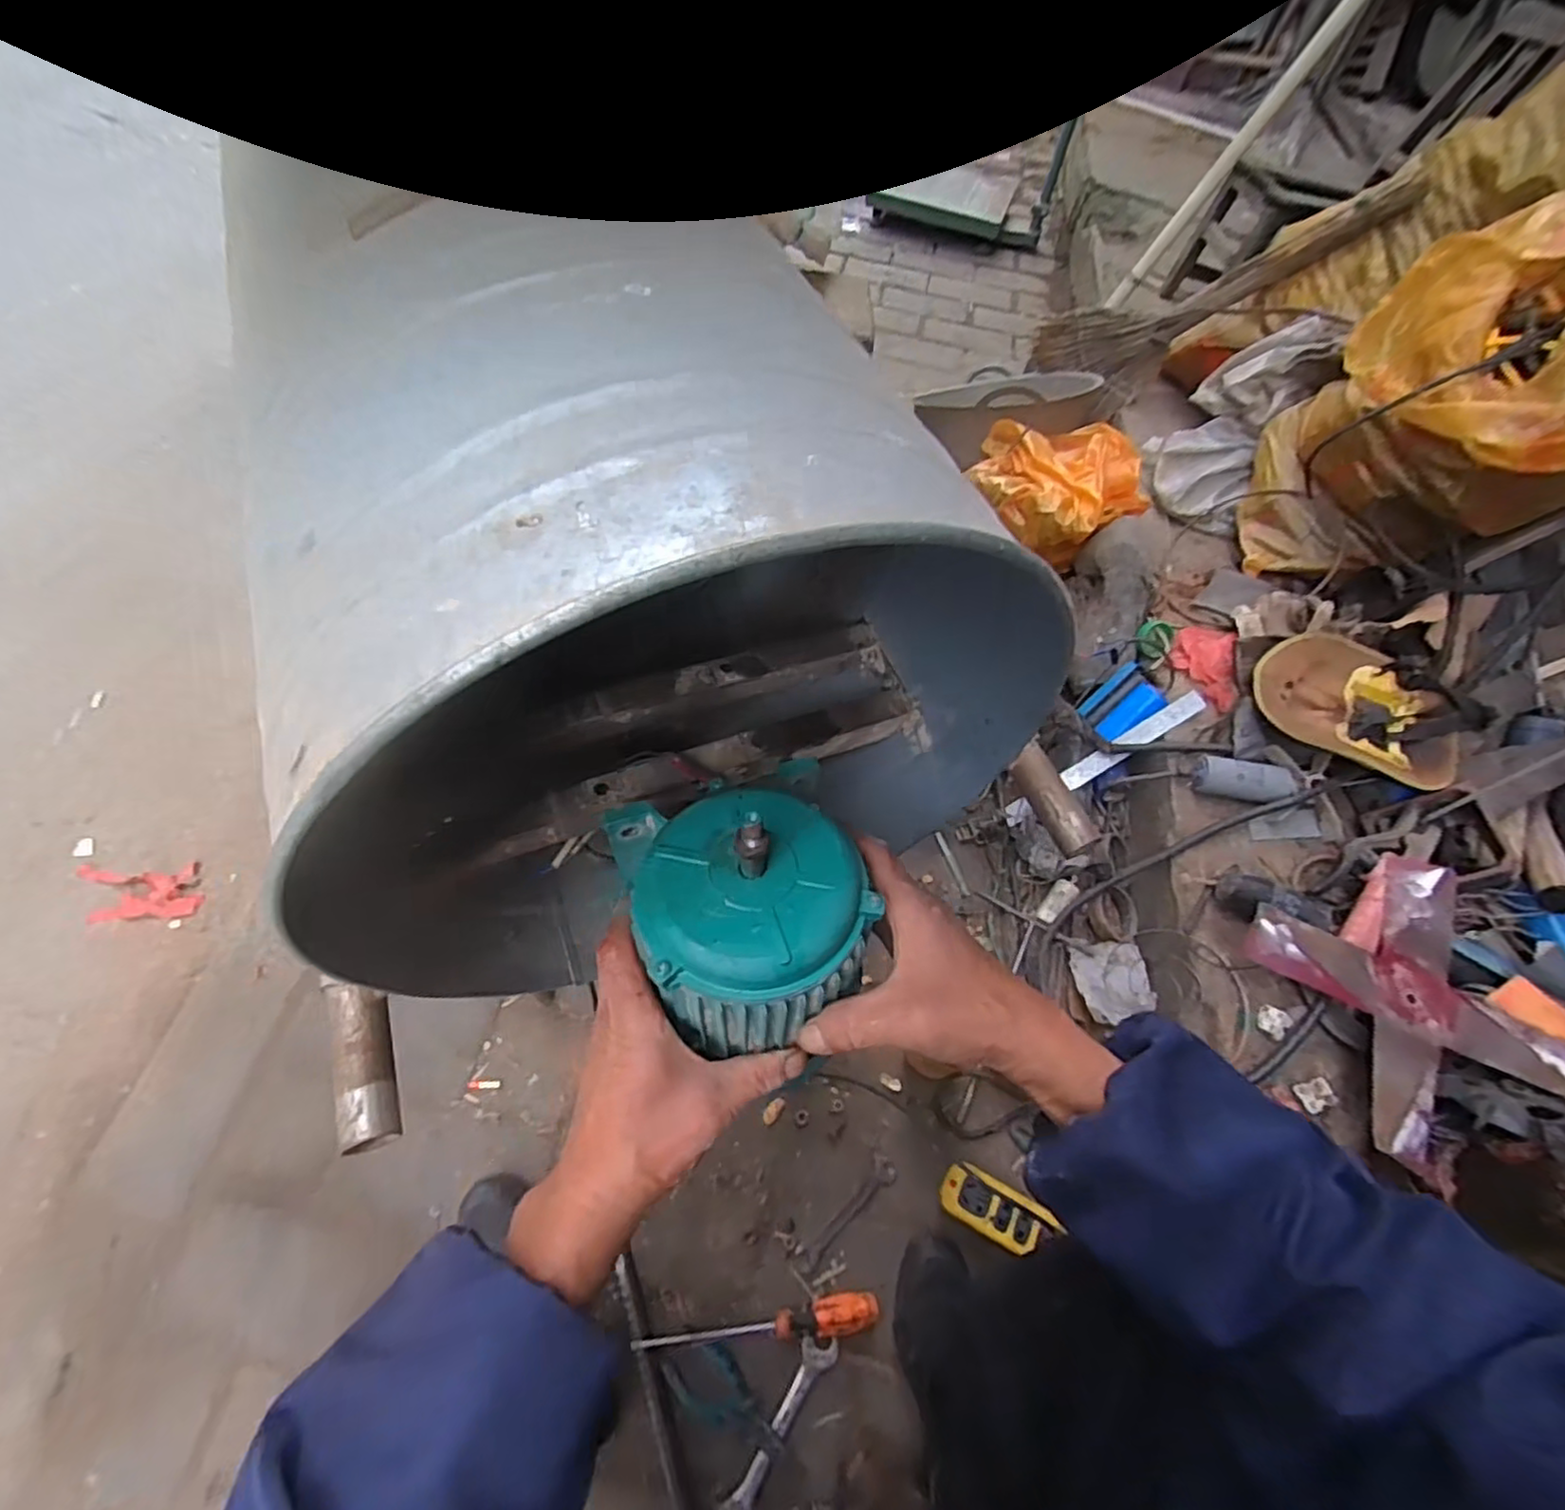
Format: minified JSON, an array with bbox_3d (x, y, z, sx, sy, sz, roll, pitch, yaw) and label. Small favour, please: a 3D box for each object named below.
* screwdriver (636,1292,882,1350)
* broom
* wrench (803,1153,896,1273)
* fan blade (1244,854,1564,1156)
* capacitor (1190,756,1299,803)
[{"bbox_3d":[-0.024,0.598,0.707,0.251,0.033,0.030,-5,59,-10],"label":"screwdriver"},{"bbox_3d":[0.872,-0.942,1.403,0.662,0.128,0.223,-16,57,28],"label":"broom"},{"bbox_3d":[0.078,0.522,0.781,0.139,0.007,0.030,-38,69,-25],"label":"wrench"},{"bbox_3d":[0.644,0.249,0.709,0.248,0.051,0.262,-8,60,-11],"label":"fan blade"},{"bbox_3d":[0.605,0.029,0.891,0.114,0.033,0.049,9,60,17],"label":"capacitor"}]

